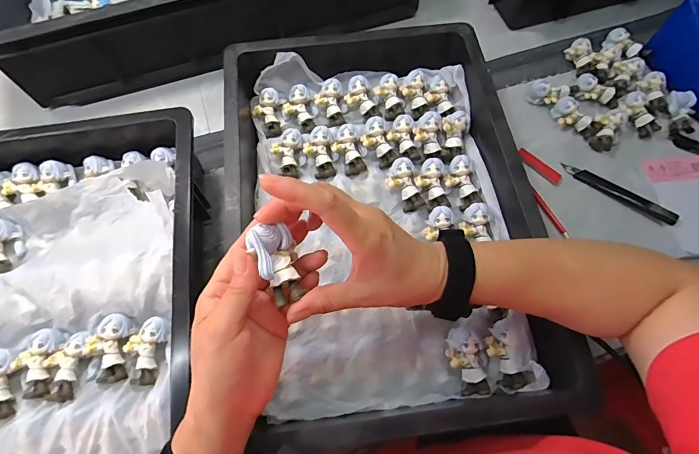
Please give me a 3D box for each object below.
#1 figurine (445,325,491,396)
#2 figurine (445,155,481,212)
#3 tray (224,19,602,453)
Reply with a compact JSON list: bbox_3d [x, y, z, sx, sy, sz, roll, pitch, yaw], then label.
[{"bbox_3d":[0.116,0.132,0.377,0.037,0.025,0.063,-14,82,-6],"label":"figurine"},{"bbox_3d":[0.135,-0.054,0.458,0.034,0.021,0.063,-13,85,-5],"label":"figurine"},{"bbox_3d":[0.034,-0.029,0.428,0.301,0.077,0.453,-8,67,-3],"label":"tray"}]

